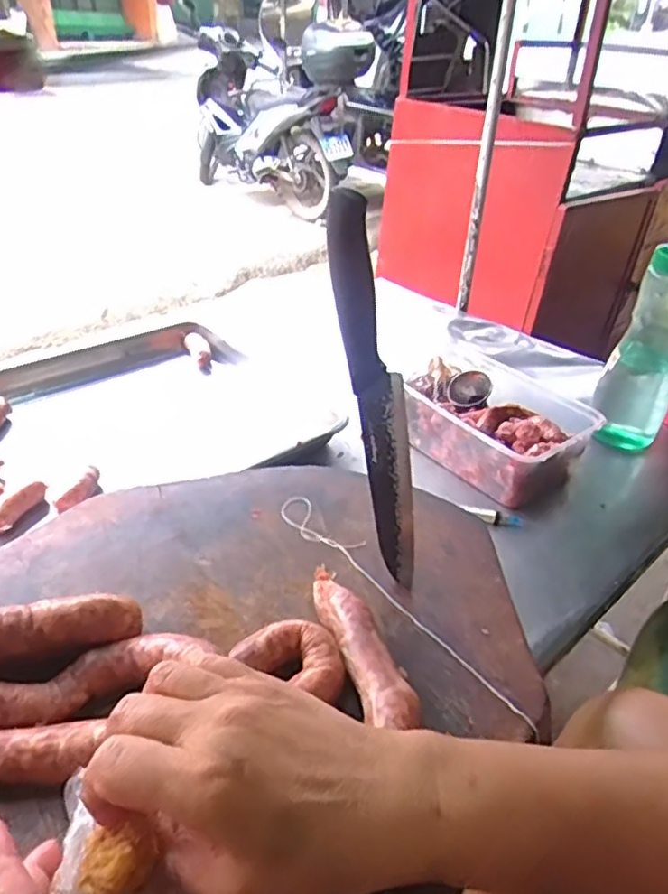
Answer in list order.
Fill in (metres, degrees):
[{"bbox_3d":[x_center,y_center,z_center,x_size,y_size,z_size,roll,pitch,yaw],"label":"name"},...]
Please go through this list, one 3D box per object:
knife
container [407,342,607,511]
[{"bbox_3d":[0.031,-0.027,0.427,0.016,0.272,0.042,-26,24,-37],"label":"knife"},{"bbox_3d":[0.188,-0.026,0.768,0.158,0.081,0.223,-24,43,-35],"label":"container"}]

